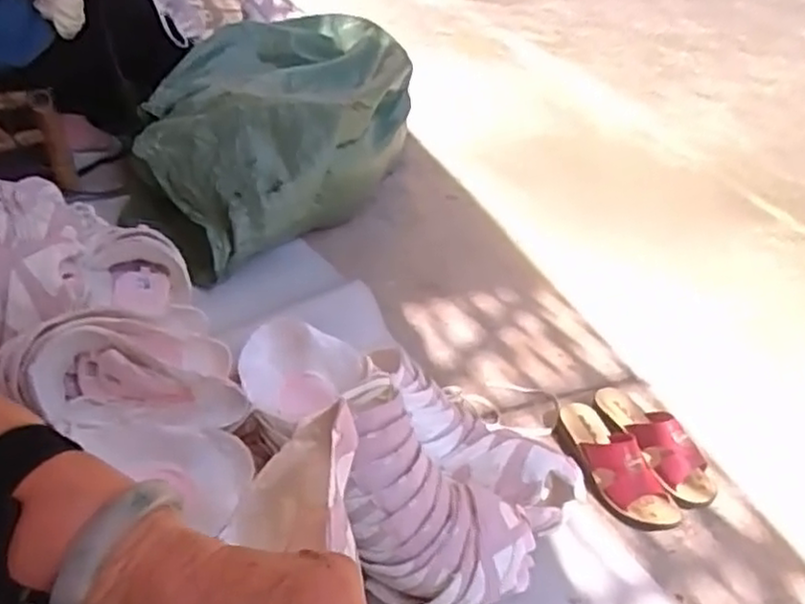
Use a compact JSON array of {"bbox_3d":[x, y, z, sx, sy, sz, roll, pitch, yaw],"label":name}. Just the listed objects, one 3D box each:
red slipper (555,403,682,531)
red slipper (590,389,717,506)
[{"bbox_3d":[0.297,0.226,1.009,0.078,0.077,0.225,-11,41,-24],"label":"red slipper"},{"bbox_3d":[0.373,0.202,1.052,0.078,0.072,0.225,-11,41,-23],"label":"red slipper"}]

